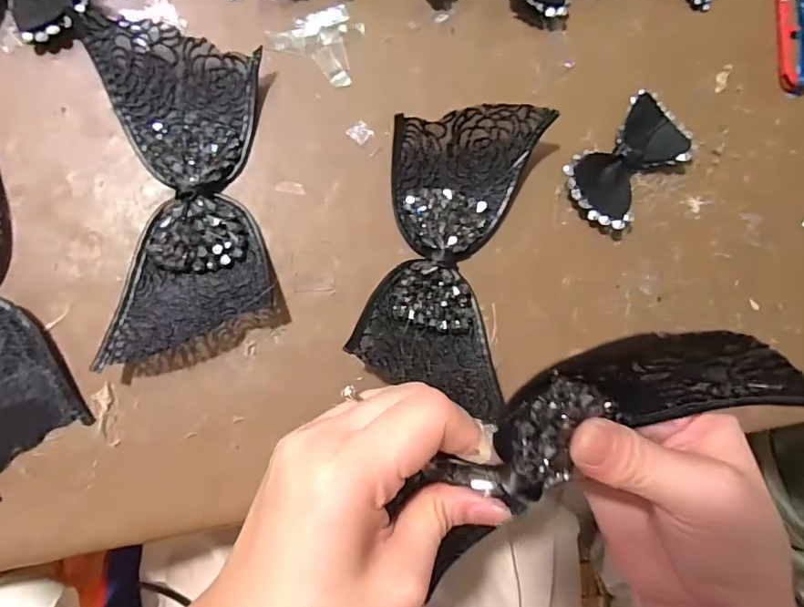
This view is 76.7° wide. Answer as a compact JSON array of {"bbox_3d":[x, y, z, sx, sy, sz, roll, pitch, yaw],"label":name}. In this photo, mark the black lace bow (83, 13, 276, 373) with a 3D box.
[{"bbox_3d":[-0.127,-0.065,0.301,0.091,0.021,0.196,-1,85,-8],"label":"black lace bow"}]

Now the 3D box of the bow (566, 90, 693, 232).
[{"bbox_3d":[0.151,-0.095,0.341,0.092,0.018,0.054,-44,92,-9],"label":"bow"}]

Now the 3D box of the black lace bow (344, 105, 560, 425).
[{"bbox_3d":[0.030,-0.035,0.313,0.093,0.035,0.184,14,83,-6],"label":"black lace bow"}]

